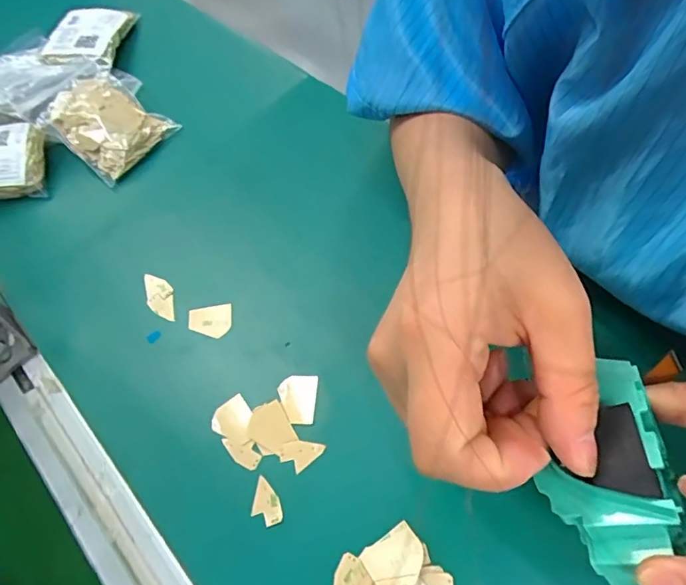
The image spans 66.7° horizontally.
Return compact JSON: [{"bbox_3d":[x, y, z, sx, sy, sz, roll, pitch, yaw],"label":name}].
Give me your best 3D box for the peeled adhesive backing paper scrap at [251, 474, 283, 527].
[{"bbox_3d":[-0.043,0.115,0.287,0.016,0.004,0.026,-20,60,-2],"label":"peeled adhesive backing paper scrap"}]

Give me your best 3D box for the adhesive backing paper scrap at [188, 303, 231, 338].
[{"bbox_3d":[-0.089,0.020,0.349,0.029,0.004,0.022,-12,69,0],"label":"adhesive backing paper scrap"}]

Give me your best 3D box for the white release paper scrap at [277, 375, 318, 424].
[{"bbox_3d":[-0.028,0.064,0.312,0.023,0.004,0.029,0,62,9],"label":"white release paper scrap"}]

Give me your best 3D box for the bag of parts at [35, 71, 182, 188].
[{"bbox_3d":[-0.202,-0.146,0.439,0.098,0.027,0.072,37,58,9],"label":"bag of parts"}]

